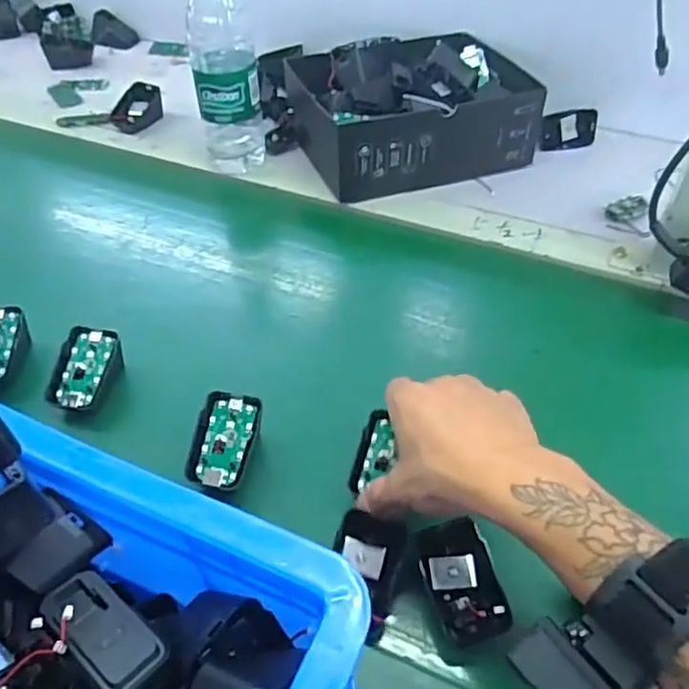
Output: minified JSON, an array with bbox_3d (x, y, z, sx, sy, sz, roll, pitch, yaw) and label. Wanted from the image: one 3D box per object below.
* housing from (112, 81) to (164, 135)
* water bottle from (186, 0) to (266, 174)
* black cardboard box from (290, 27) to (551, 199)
[{"bbox_3d":[-0.262,-0.297,0.807,0.065,0.037,0.046,-35,56,-28],"label":"housing"},{"bbox_3d":[-0.125,-0.280,0.678,0.066,0.208,0.064,-6,47,-6],"label":"water bottle"},{"bbox_3d":[0.080,-0.268,0.733,0.254,0.090,0.185,-16,49,-15],"label":"black cardboard box"}]

